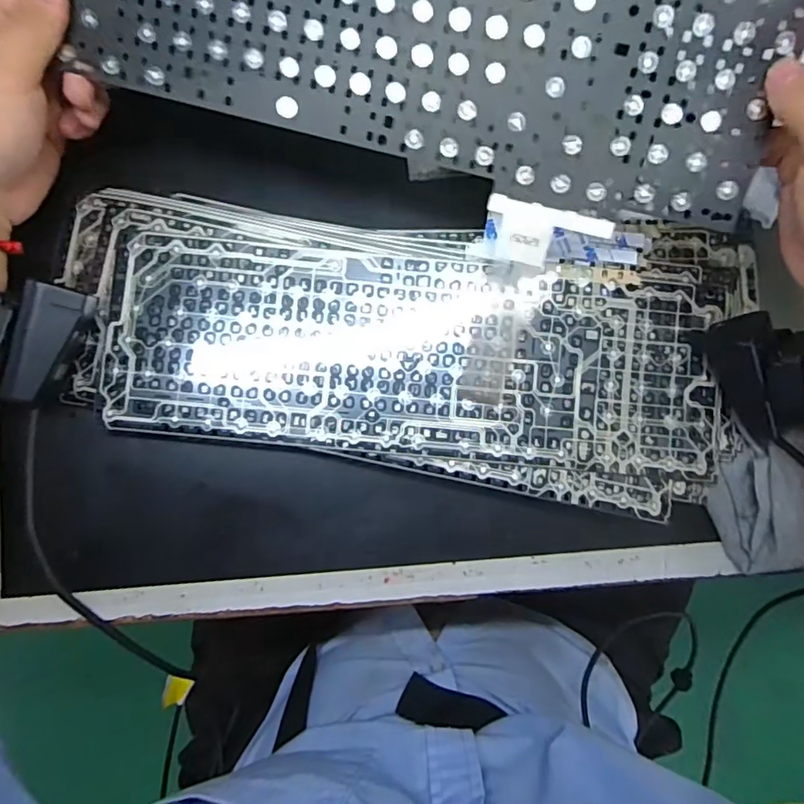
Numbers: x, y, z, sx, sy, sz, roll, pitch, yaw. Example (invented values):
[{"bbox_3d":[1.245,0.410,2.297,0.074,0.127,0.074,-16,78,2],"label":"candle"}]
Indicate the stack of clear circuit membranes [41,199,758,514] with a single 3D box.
[{"bbox_3d":[0.006,-0.039,0.332,0.404,0.032,0.168,8,84,-1],"label":"stack of clear circuit membranes"}]

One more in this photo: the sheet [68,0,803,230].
[{"bbox_3d":[0.005,-0.186,0.265,0.352,0.007,0.117,15,109,2],"label":"sheet"}]

